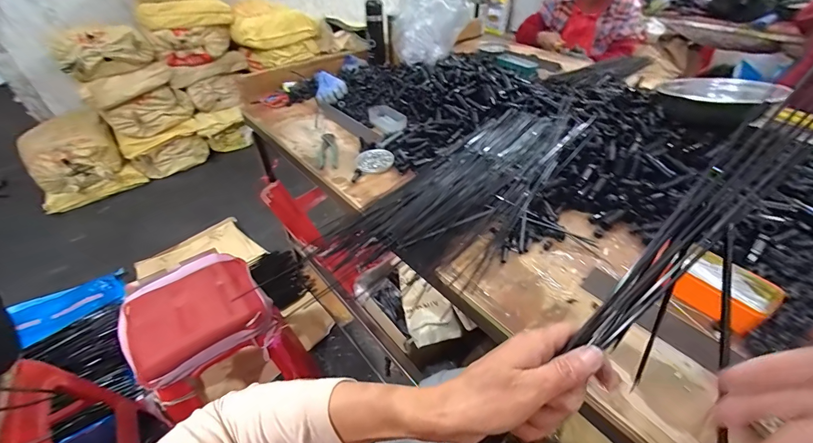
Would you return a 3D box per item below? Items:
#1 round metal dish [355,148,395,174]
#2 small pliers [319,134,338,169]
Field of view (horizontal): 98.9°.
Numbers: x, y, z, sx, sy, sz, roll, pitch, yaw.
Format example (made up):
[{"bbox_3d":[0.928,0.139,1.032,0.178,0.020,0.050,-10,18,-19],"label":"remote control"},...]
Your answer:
[{"bbox_3d":[-0.076,-0.147,0.837,0.088,0.015,0.080,-8,43,-8],"label":"round metal dish"},{"bbox_3d":[-0.198,-0.180,0.884,0.045,0.011,0.167,-8,42,-7],"label":"small pliers"}]

